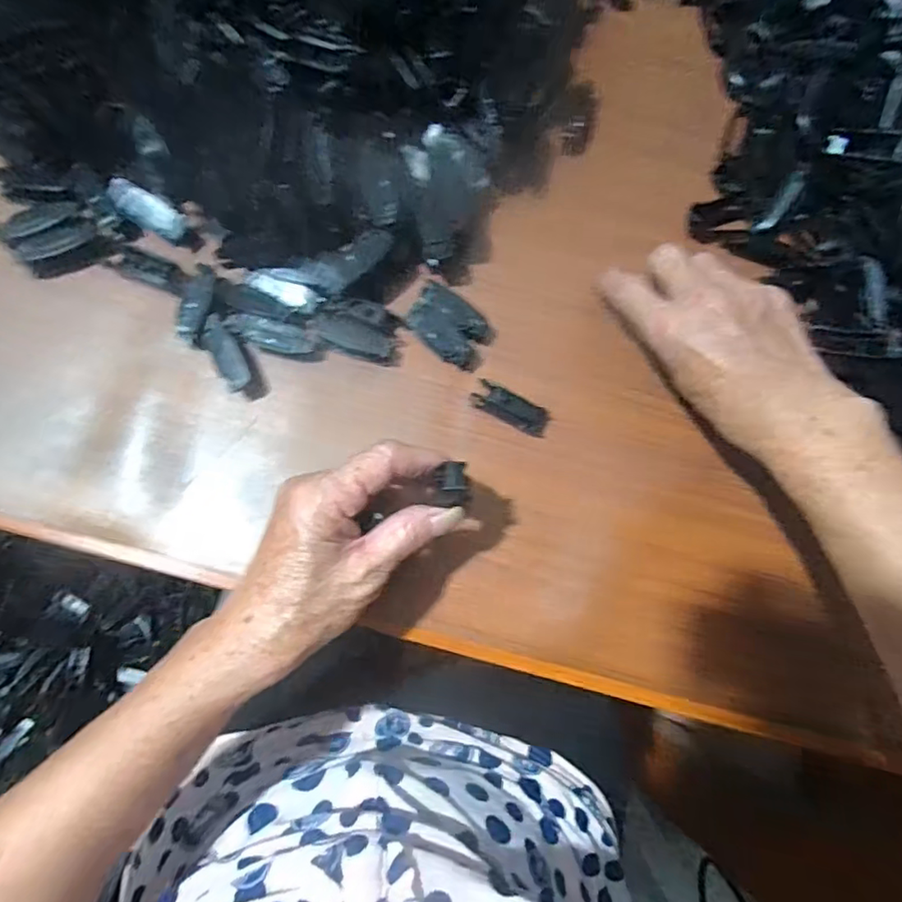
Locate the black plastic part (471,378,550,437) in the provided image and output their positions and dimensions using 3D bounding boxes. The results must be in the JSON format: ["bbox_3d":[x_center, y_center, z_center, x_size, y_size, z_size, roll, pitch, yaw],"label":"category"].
[{"bbox_3d":[0.038,-0.026,0.355,0.050,0.017,0.018,26,79,-1],"label":"black plastic part"}]

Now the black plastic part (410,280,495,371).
[{"bbox_3d":[-0.002,-0.079,0.359,0.052,0.013,0.035,36,79,1],"label":"black plastic part"}]

